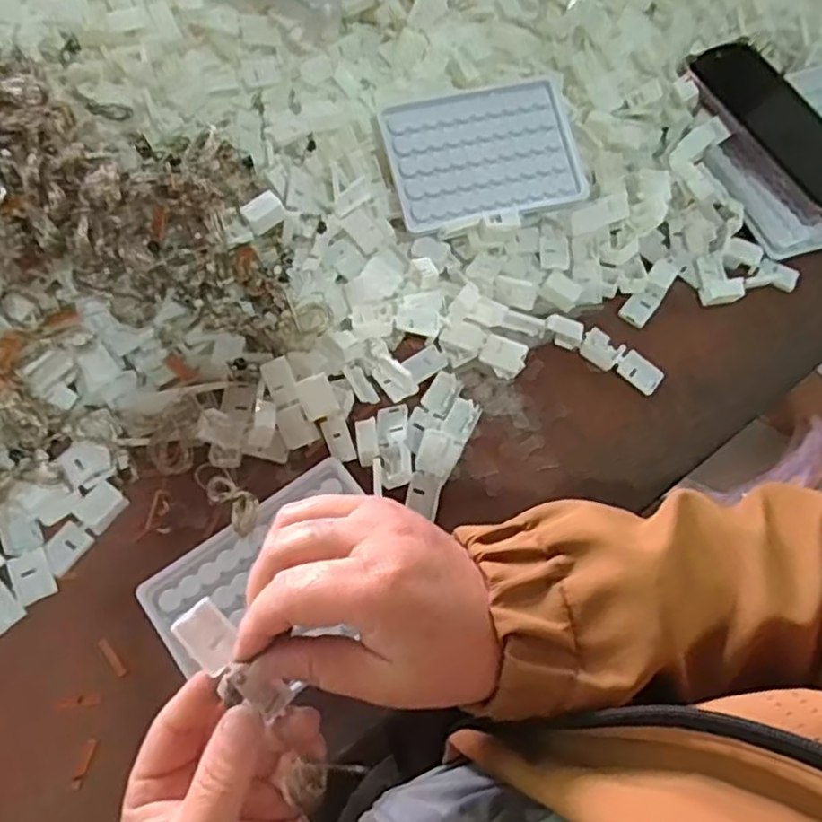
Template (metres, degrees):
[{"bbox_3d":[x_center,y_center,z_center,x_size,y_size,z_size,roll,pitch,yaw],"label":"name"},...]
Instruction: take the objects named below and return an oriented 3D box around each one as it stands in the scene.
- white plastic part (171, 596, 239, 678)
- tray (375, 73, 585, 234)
[{"bbox_3d":[-0.081,0.091,0.274,0.027,0.004,0.019,51,50,1],"label":"white plastic part"},{"bbox_3d":[0.051,-0.174,0.463,0.129,0.008,0.100,-13,81,-8],"label":"tray"}]

